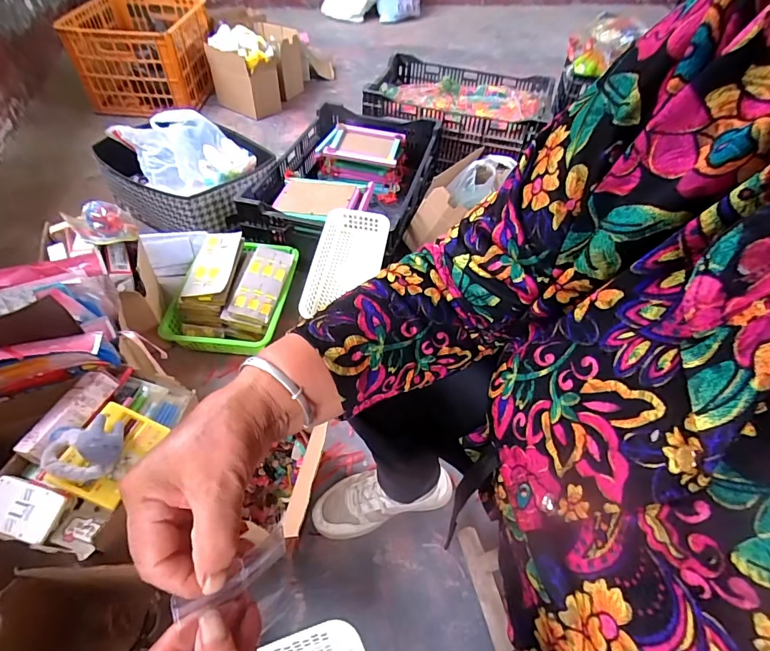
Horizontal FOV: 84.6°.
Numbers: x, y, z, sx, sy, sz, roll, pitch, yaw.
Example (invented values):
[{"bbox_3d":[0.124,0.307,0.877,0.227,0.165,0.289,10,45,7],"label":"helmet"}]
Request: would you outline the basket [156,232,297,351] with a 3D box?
[{"bbox_3d":[-0.340,-0.083,0.974,0.229,0.112,0.327,9,48,4],"label":"basket"}]

